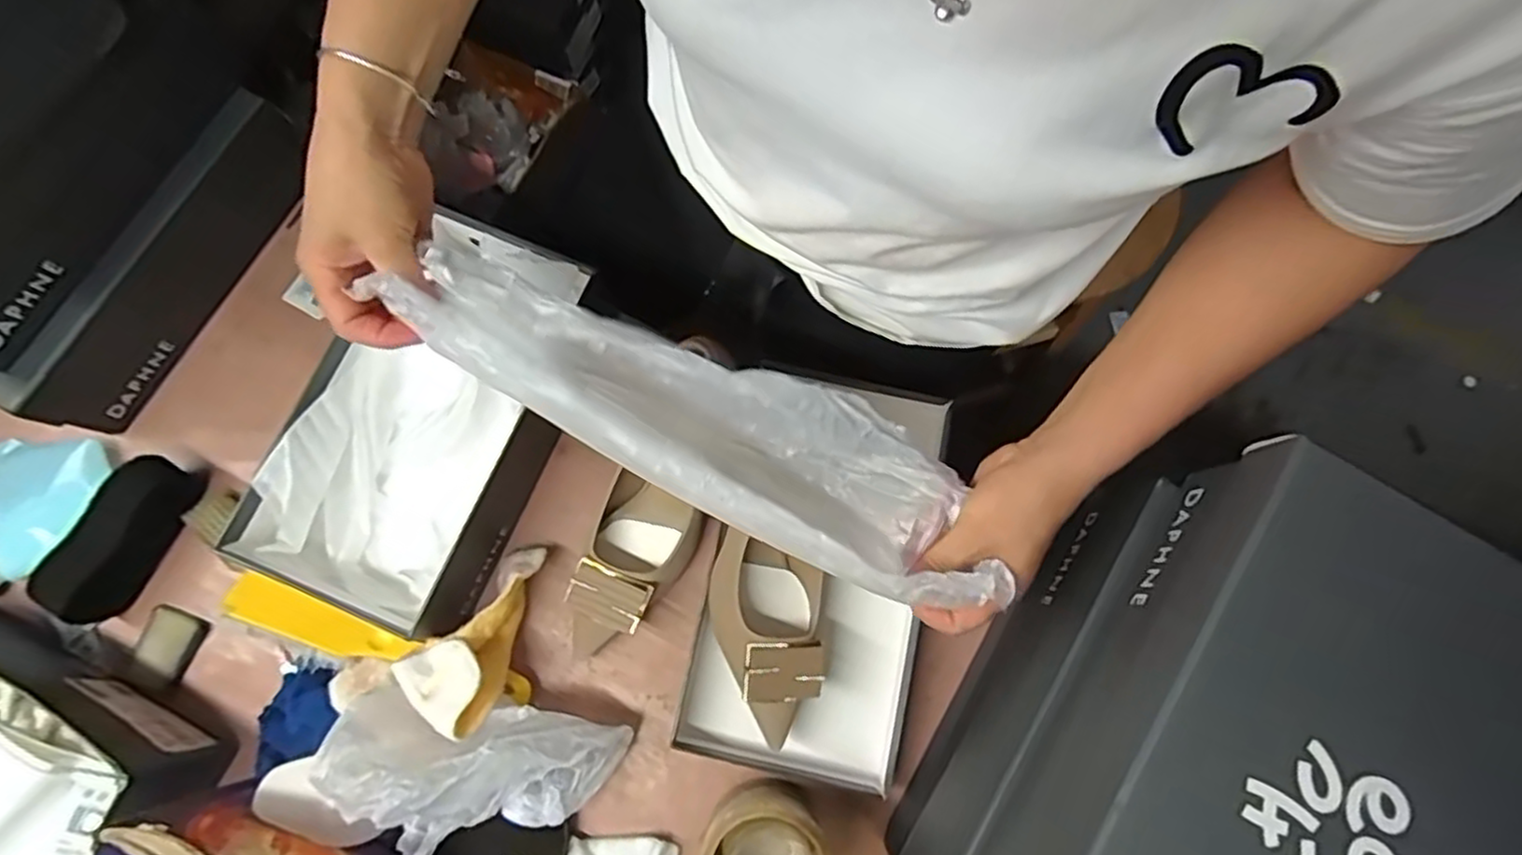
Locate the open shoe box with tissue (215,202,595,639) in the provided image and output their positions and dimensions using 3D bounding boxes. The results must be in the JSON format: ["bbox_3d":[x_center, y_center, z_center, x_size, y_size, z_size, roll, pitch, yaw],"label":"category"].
[{"bbox_3d":[-0.251,-0.006,0.568,0.158,0.086,0.309,23,77,5],"label":"open shoe box with tissue"}]

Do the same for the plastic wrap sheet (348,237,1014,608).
[{"bbox_3d":[-0.035,-0.002,0.415,0.353,0.077,0.086,27,77,-5],"label":"plastic wrap sheet"}]

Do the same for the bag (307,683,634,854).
[{"bbox_3d":[-0.193,0.240,0.486,0.191,0.073,0.101,6,76,-13],"label":"bag"}]

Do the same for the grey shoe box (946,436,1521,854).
[{"bbox_3d":[0.223,0.180,0.337,0.163,0.119,0.284,32,78,7],"label":"grey shoe box"}]

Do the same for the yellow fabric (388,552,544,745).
[{"bbox_3d":[-0.208,0.150,0.532,0.068,0.036,0.138,21,51,5],"label":"yellow fabric"}]

